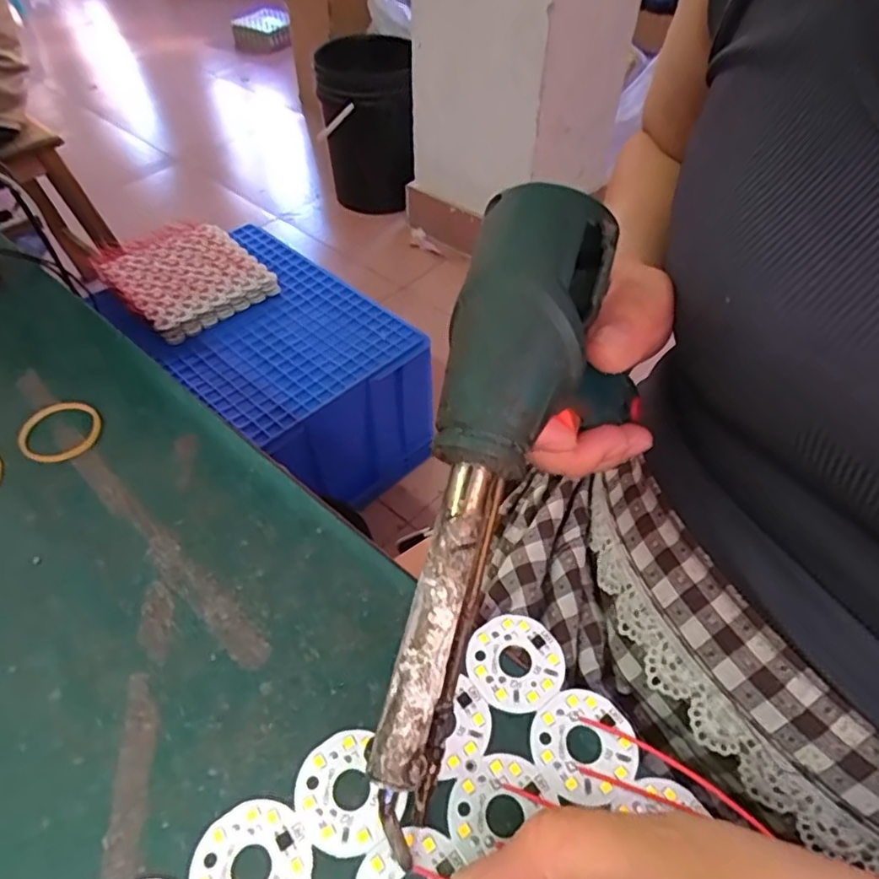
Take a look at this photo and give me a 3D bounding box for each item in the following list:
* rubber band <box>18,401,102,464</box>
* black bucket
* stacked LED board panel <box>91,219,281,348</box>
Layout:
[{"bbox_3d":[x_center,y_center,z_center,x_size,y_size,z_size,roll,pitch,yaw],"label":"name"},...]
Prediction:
[{"bbox_3d":[-0.160,-0.004,0.260,0.031,0.004,0.033,-32,57,-25],"label":"rubber band"},{"bbox_3d":[-0.199,-0.855,1.716,0.248,0.411,0.290,-1,49,-3],"label":"black bucket"},{"bbox_3d":[-0.441,-0.294,1.084,0.232,0.024,0.255,-35,65,-29],"label":"stacked LED board panel"}]

